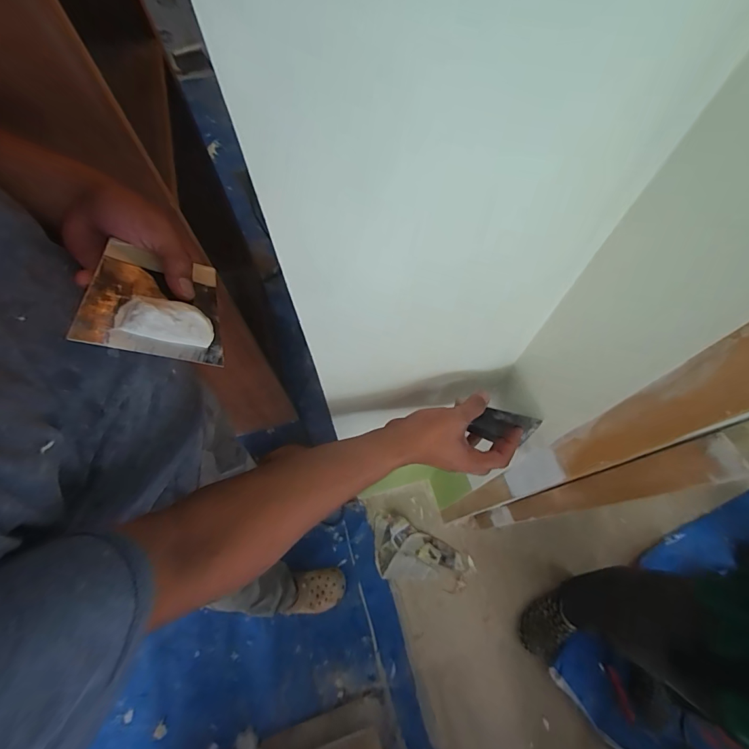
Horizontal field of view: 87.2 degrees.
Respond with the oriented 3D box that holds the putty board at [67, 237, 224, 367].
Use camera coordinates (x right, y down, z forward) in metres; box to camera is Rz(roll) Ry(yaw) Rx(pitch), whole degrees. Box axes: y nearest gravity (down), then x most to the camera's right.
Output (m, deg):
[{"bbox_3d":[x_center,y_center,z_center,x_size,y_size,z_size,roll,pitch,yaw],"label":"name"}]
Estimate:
[{"bbox_3d":[-0.166,-0.057,0.300,0.092,0.022,0.094,6,56,-35],"label":"putty board"}]

